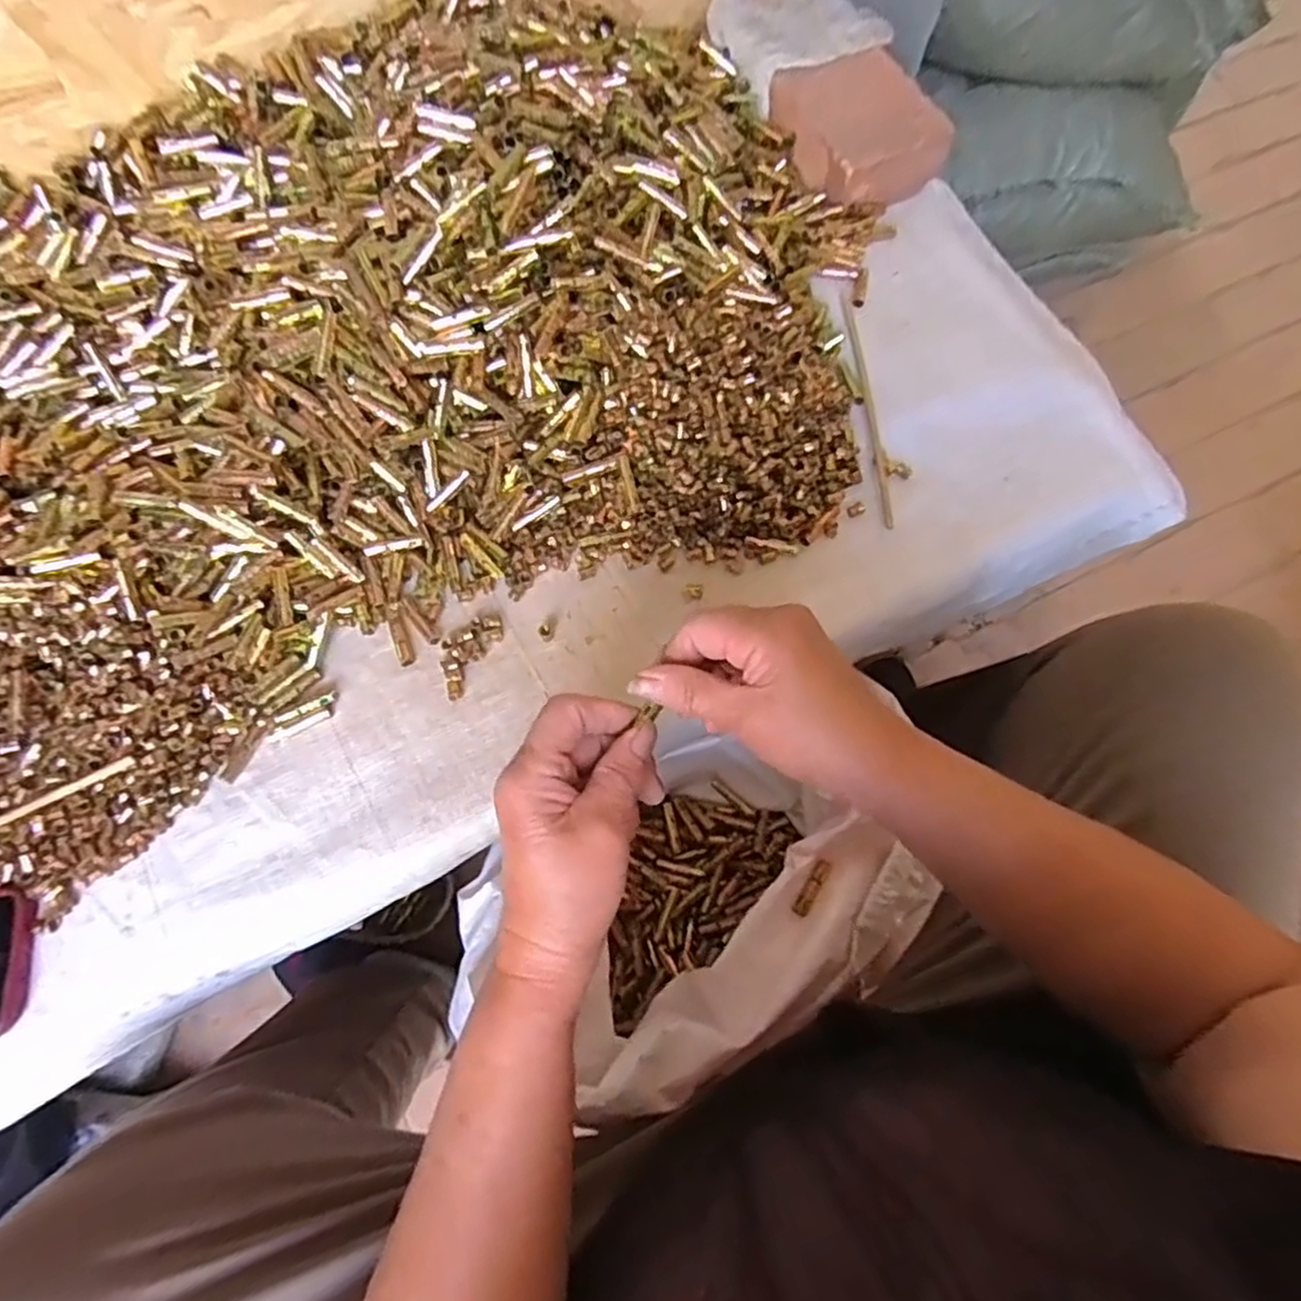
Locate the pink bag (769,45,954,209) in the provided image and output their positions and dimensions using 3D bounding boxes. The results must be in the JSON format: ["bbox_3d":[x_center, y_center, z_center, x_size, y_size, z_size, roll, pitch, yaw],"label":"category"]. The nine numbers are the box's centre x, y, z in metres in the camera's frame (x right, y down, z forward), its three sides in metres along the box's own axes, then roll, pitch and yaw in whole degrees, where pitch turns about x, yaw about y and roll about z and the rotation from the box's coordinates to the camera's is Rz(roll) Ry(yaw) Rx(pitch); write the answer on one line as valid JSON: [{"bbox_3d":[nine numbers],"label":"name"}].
[{"bbox_3d":[0.183,-0.455,0.643,0.118,0.053,0.128,-31,75,-12],"label":"pink bag"}]

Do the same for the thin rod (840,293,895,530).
[{"bbox_3d":[0.172,-0.194,0.580,0.012,0.006,0.217,-3,71,-4],"label":"thin rod"}]

